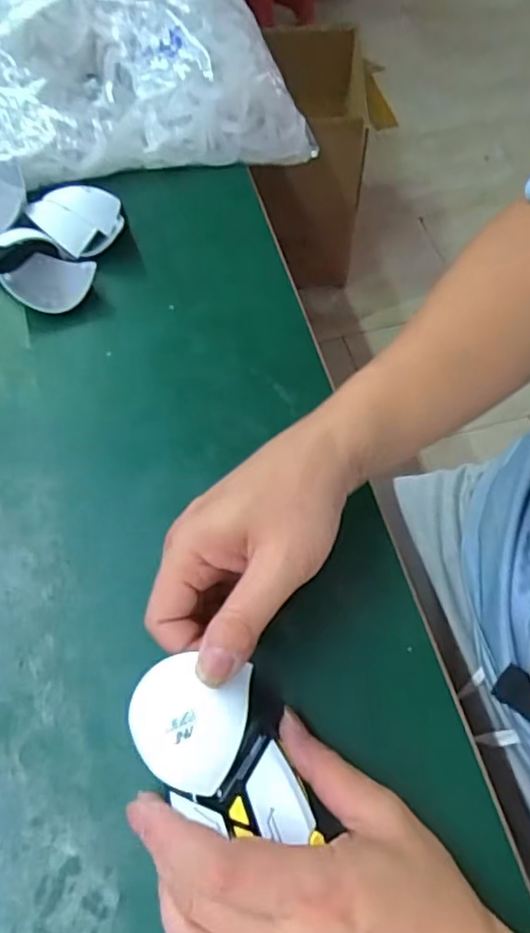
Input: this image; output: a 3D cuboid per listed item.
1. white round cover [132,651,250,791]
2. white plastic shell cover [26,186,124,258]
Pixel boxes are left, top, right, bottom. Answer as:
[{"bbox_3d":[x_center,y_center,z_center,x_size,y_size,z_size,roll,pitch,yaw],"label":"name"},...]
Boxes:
[{"bbox_3d":[-0.036,0.115,0.283,0.053,0.017,0.054,0,62,1],"label":"white round cover"},{"bbox_3d":[-0.140,-0.191,0.479,0.067,0.028,0.057,-31,66,-14],"label":"white plastic shell cover"}]

